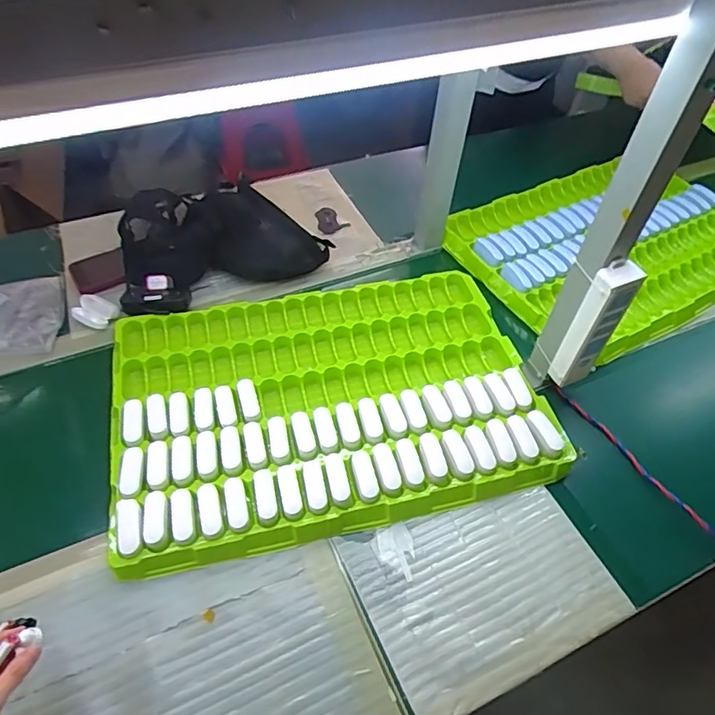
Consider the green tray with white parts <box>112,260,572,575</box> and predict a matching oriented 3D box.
[{"bbox_3d":[-0.044,0.034,0.766,0.568,0.041,0.423,-10,52,-12],"label":"green tray with white parts"}]

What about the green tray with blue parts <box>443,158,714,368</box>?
[{"bbox_3d":[0.485,-0.218,1.017,0.556,0.049,0.399,-24,56,-22],"label":"green tray with blue parts"}]

